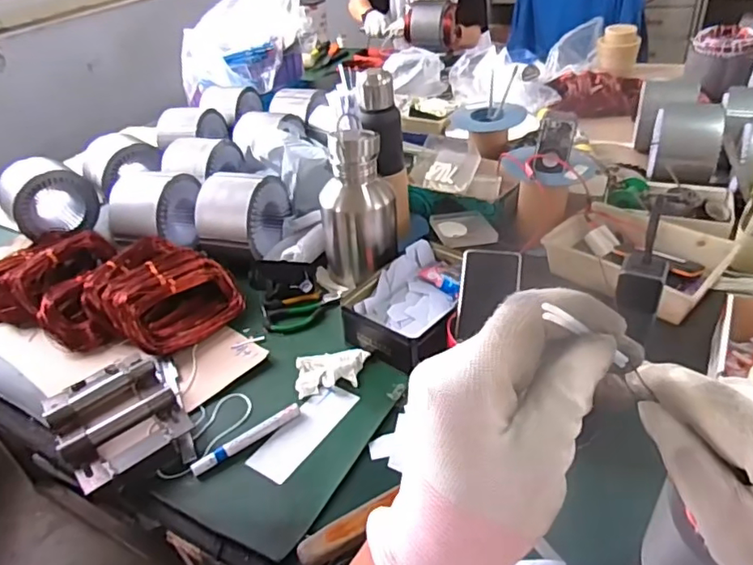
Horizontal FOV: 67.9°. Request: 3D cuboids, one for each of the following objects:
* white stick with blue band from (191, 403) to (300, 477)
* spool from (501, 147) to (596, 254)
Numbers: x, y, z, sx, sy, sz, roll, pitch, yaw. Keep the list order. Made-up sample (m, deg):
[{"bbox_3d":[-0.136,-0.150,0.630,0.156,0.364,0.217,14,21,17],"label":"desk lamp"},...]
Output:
[{"bbox_3d":[-0.156,0.188,0.677,0.140,0.014,0.016,-28,41,-26],"label":"white stick with blue band"},{"bbox_3d":[0.279,-0.152,0.964,0.147,0.133,0.141,-34,44,-32],"label":"spool"}]

